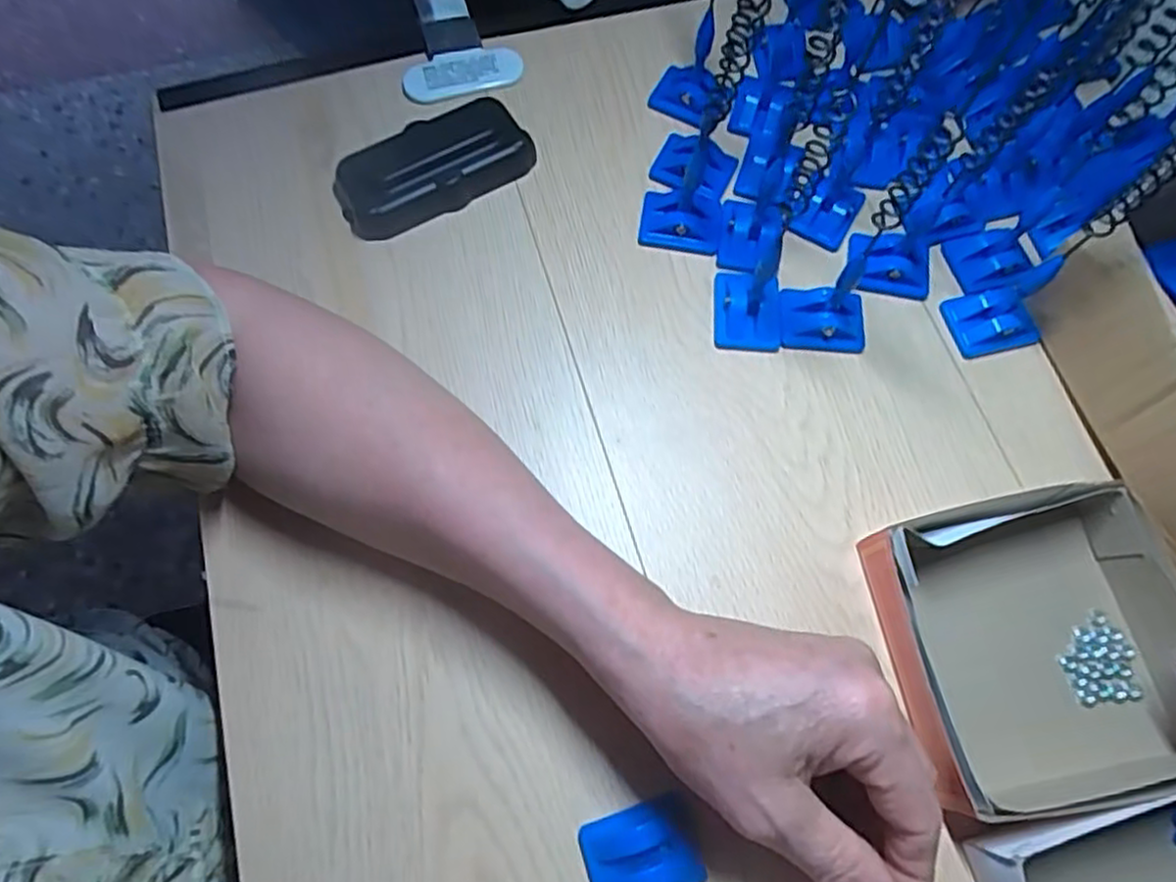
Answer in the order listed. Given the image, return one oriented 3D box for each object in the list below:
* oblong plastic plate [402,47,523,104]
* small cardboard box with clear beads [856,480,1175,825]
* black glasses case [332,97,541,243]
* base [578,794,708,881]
[{"bbox_3d":[-0.076,-0.223,0.427,0.073,0.010,0.030,-19,70,-7],"label":"oblong plastic plate"},{"bbox_3d":[0.194,0.088,0.305,0.134,0.034,0.122,-10,70,-4],"label":"small cardboard box with clear beads"},{"bbox_3d":[-0.089,-0.155,0.399,0.110,0.033,0.051,-31,72,-11],"label":"black glasses case"},{"bbox_3d":[0.022,0.167,0.280,0.045,0.017,0.036,-17,70,-6],"label":"base"}]

